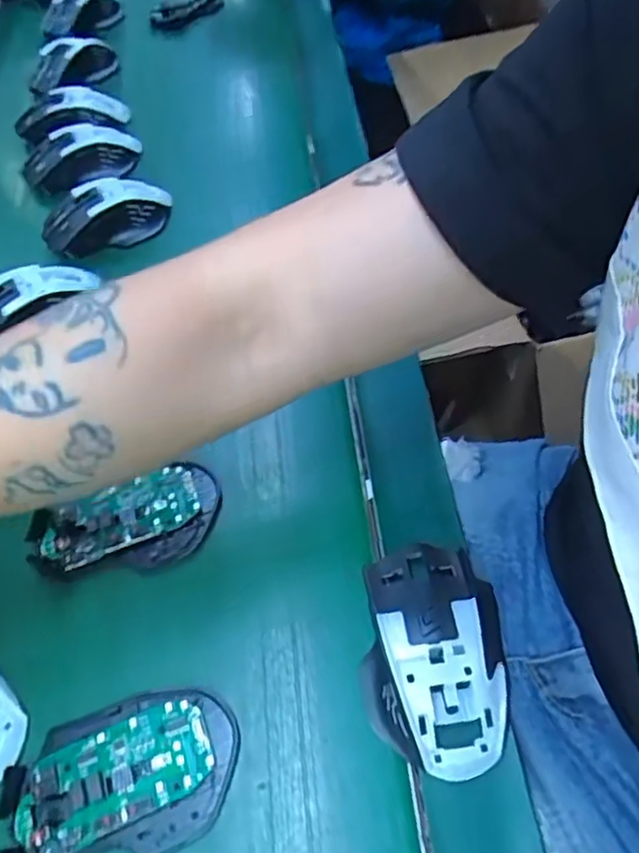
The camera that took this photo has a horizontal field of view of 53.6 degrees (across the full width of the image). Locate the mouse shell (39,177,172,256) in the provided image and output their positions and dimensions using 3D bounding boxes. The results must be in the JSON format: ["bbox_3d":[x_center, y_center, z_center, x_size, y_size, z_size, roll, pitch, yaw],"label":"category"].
[{"bbox_3d":[-0.189,-0.189,0.563,0.111,0.032,0.062,-26,64,-13],"label":"mouse shell"}]

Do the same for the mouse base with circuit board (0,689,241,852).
[{"bbox_3d":[-0.100,0.177,0.320,0.115,0.012,0.071,-12,61,-6],"label":"mouse base with circuit board"}]

